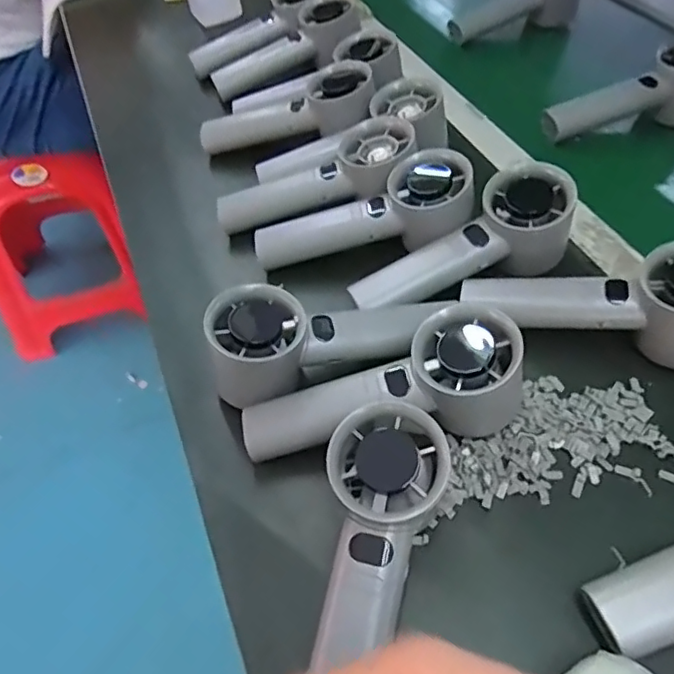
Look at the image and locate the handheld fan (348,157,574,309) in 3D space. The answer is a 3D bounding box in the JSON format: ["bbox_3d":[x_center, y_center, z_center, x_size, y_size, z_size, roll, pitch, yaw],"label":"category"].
[{"bbox_3d":[0.083,-0.055,0.389,0.155,0.060,0.052,-28,53,1],"label":"handheld fan"}]

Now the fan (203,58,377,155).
[{"bbox_3d":[-0.043,-0.194,0.508,0.156,0.039,0.049,-10,49,16],"label":"fan"}]

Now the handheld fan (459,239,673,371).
[{"bbox_3d":[0.158,-0.026,0.347,0.152,0.067,0.041,12,52,11],"label":"handheld fan"}]

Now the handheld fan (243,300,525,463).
[{"bbox_3d":[0.025,0.035,0.326,0.158,0.060,0.053,-18,51,3],"label":"handheld fan"}]

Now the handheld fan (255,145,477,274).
[{"bbox_3d":[0.019,-0.083,0.414,0.157,0.042,0.045,-18,49,12],"label":"handheld fan"}]

